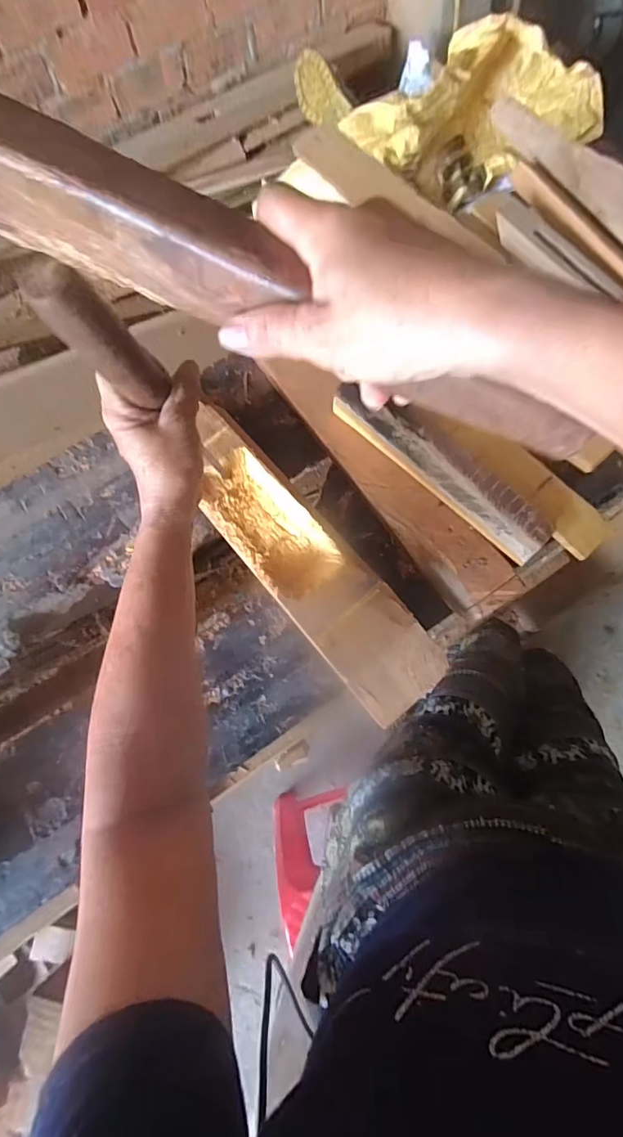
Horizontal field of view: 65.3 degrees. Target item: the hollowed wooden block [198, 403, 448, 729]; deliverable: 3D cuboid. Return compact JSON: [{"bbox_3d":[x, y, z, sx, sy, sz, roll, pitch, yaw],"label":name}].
[{"bbox_3d":[-0.013,-0.007,0.477,0.086,0.041,0.336,-40,78,-10],"label":"hollowed wooden block"}]

